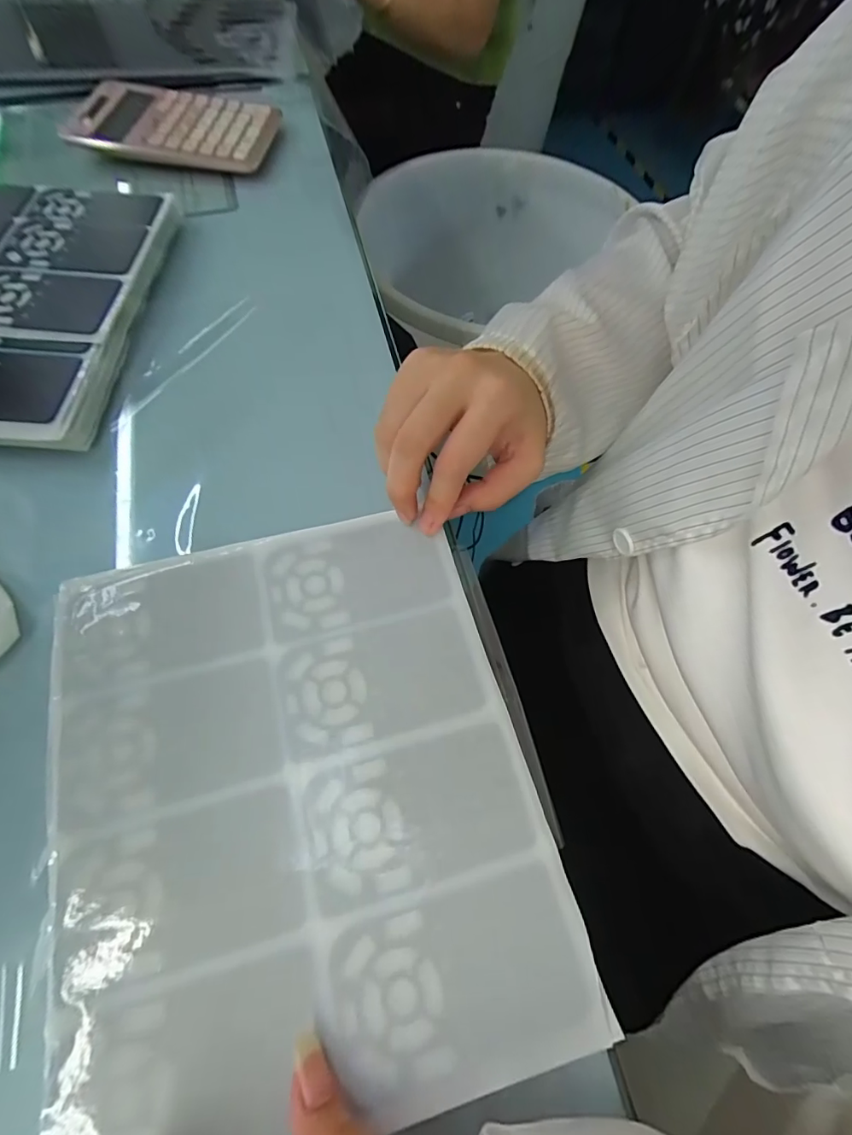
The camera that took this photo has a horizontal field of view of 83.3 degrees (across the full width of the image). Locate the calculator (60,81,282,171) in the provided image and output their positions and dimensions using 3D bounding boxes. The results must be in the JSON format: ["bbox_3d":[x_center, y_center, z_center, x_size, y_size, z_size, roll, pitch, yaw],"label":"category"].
[{"bbox_3d":[-0.256,-0.445,0.482,0.209,0.024,0.126,10,64,3],"label":"calculator"}]

